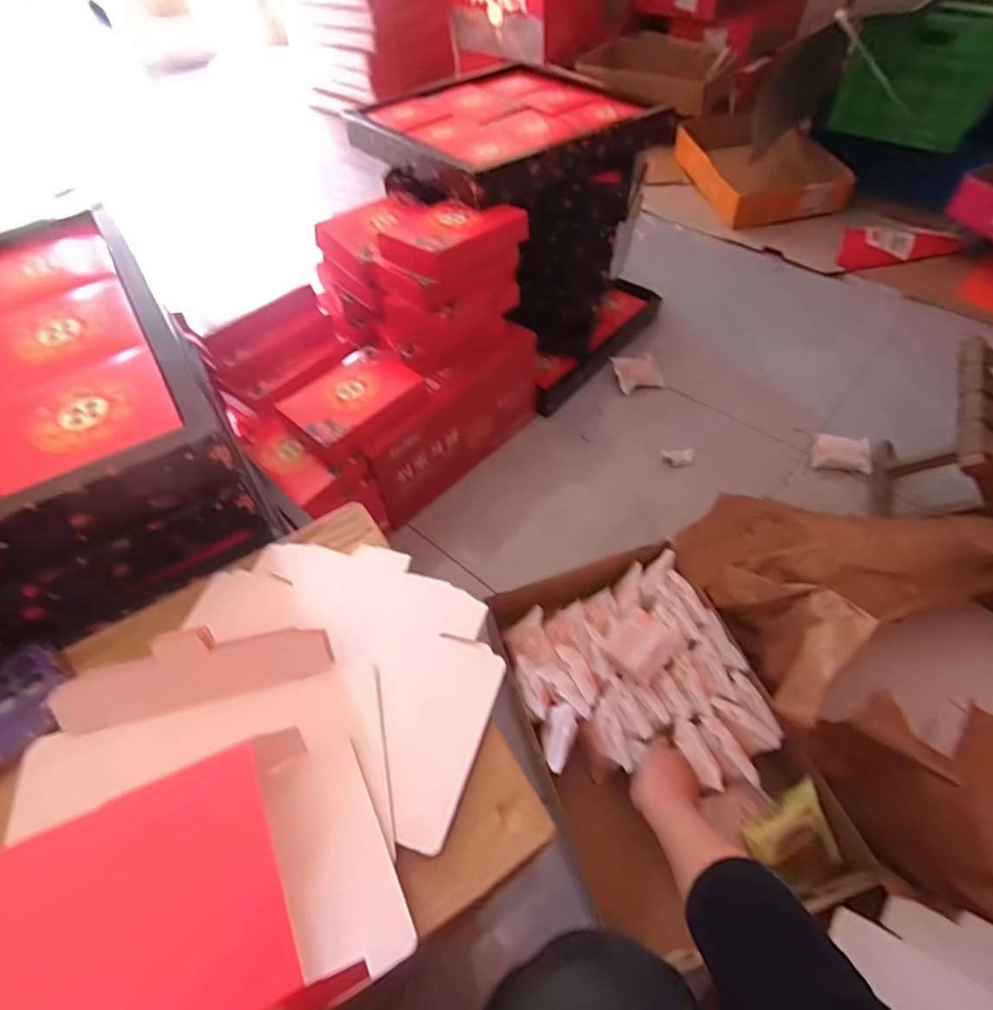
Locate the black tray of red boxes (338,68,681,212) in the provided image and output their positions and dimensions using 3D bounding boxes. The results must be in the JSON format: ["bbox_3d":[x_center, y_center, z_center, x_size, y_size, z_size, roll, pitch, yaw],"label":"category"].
[{"bbox_3d":[0.007,-0.681,0.988,0.417,0.065,0.435,-31,57,-18],"label":"black tray of red boxes"}]

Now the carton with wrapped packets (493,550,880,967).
[{"bbox_3d":[0.211,0.278,0.715,0.281,0.100,0.444,-16,54,-7],"label":"carton with wrapped packets"}]

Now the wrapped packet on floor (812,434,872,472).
[{"bbox_3d":[0.631,-0.098,0.999,0.093,0.034,0.058,11,55,12],"label":"wrapped packet on floor"}]

